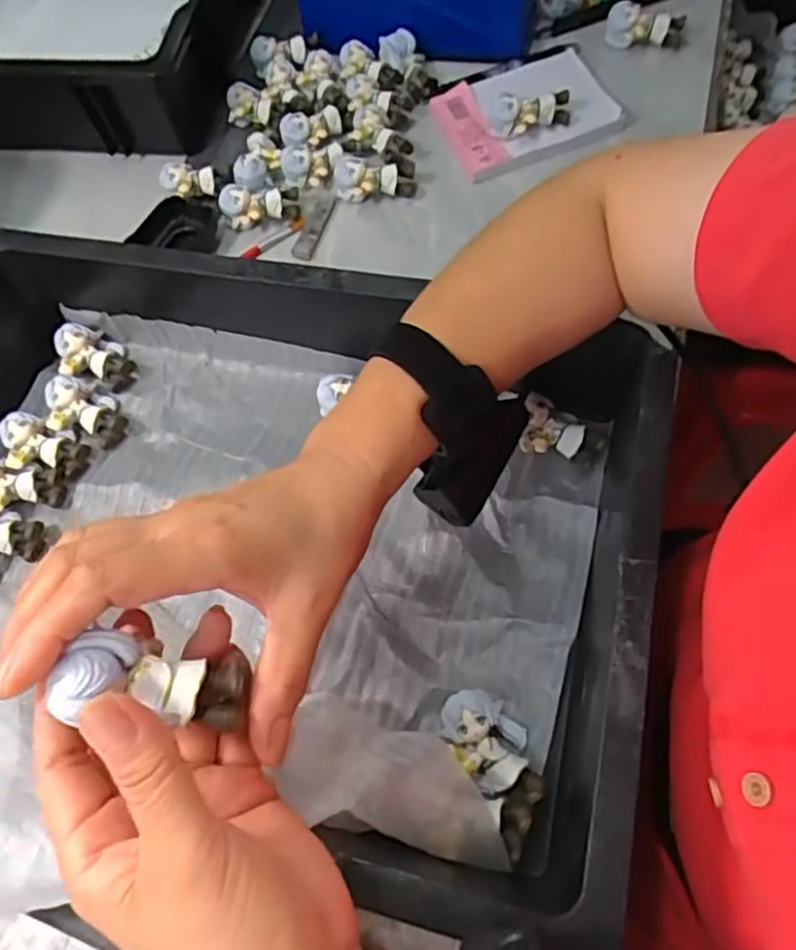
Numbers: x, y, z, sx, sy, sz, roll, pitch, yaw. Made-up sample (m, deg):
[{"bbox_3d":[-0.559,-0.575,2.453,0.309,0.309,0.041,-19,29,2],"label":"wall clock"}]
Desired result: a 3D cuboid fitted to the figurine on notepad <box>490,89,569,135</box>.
[{"bbox_3d":[0.104,-0.281,0.527,0.061,0.026,0.023,-3,65,4],"label":"figurine on notepad"}]

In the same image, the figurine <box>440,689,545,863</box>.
[{"bbox_3d":[0.052,0.145,0.345,0.038,0.022,0.074,-29,66,-8],"label":"figurine"}]

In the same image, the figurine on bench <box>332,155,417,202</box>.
[{"bbox_3d":[-0.019,-0.237,0.539,0.065,0.020,0.031,0,65,6],"label":"figurine on bench"}]

